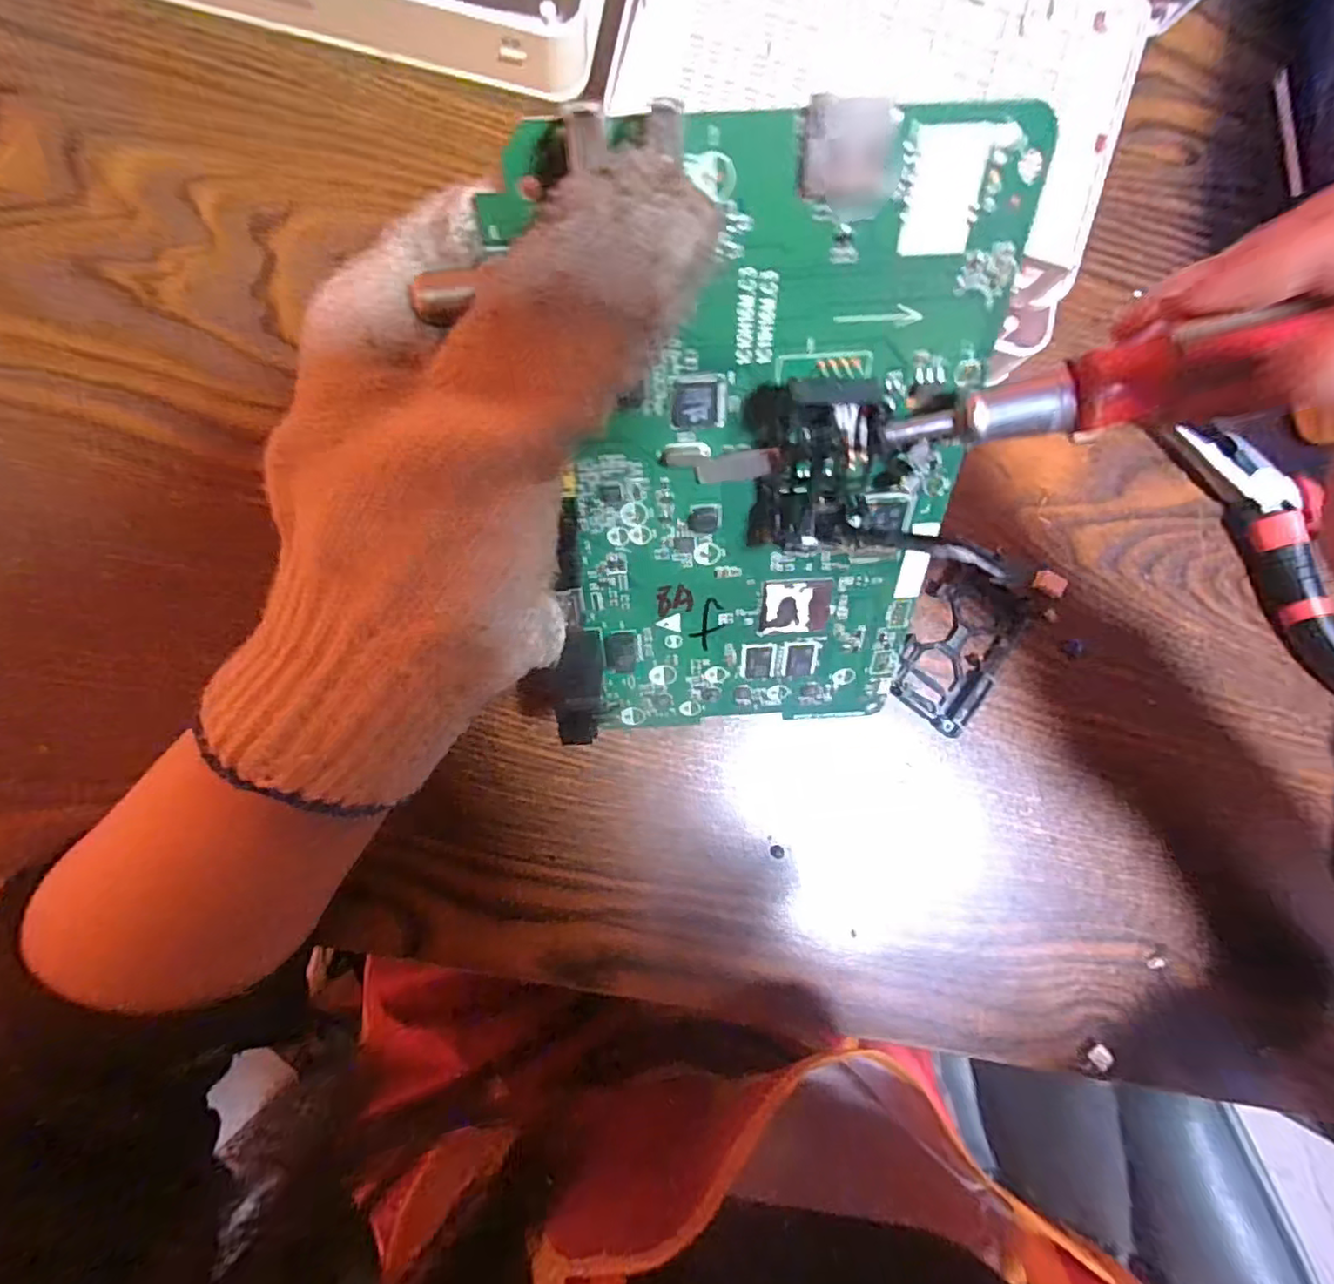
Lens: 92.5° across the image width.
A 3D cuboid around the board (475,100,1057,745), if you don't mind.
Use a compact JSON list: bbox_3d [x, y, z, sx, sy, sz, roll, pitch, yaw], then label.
[{"bbox_3d":[0.021,-0.028,0.162,0.104,0.162,0.014,-2,43,-2],"label":"board"}]

